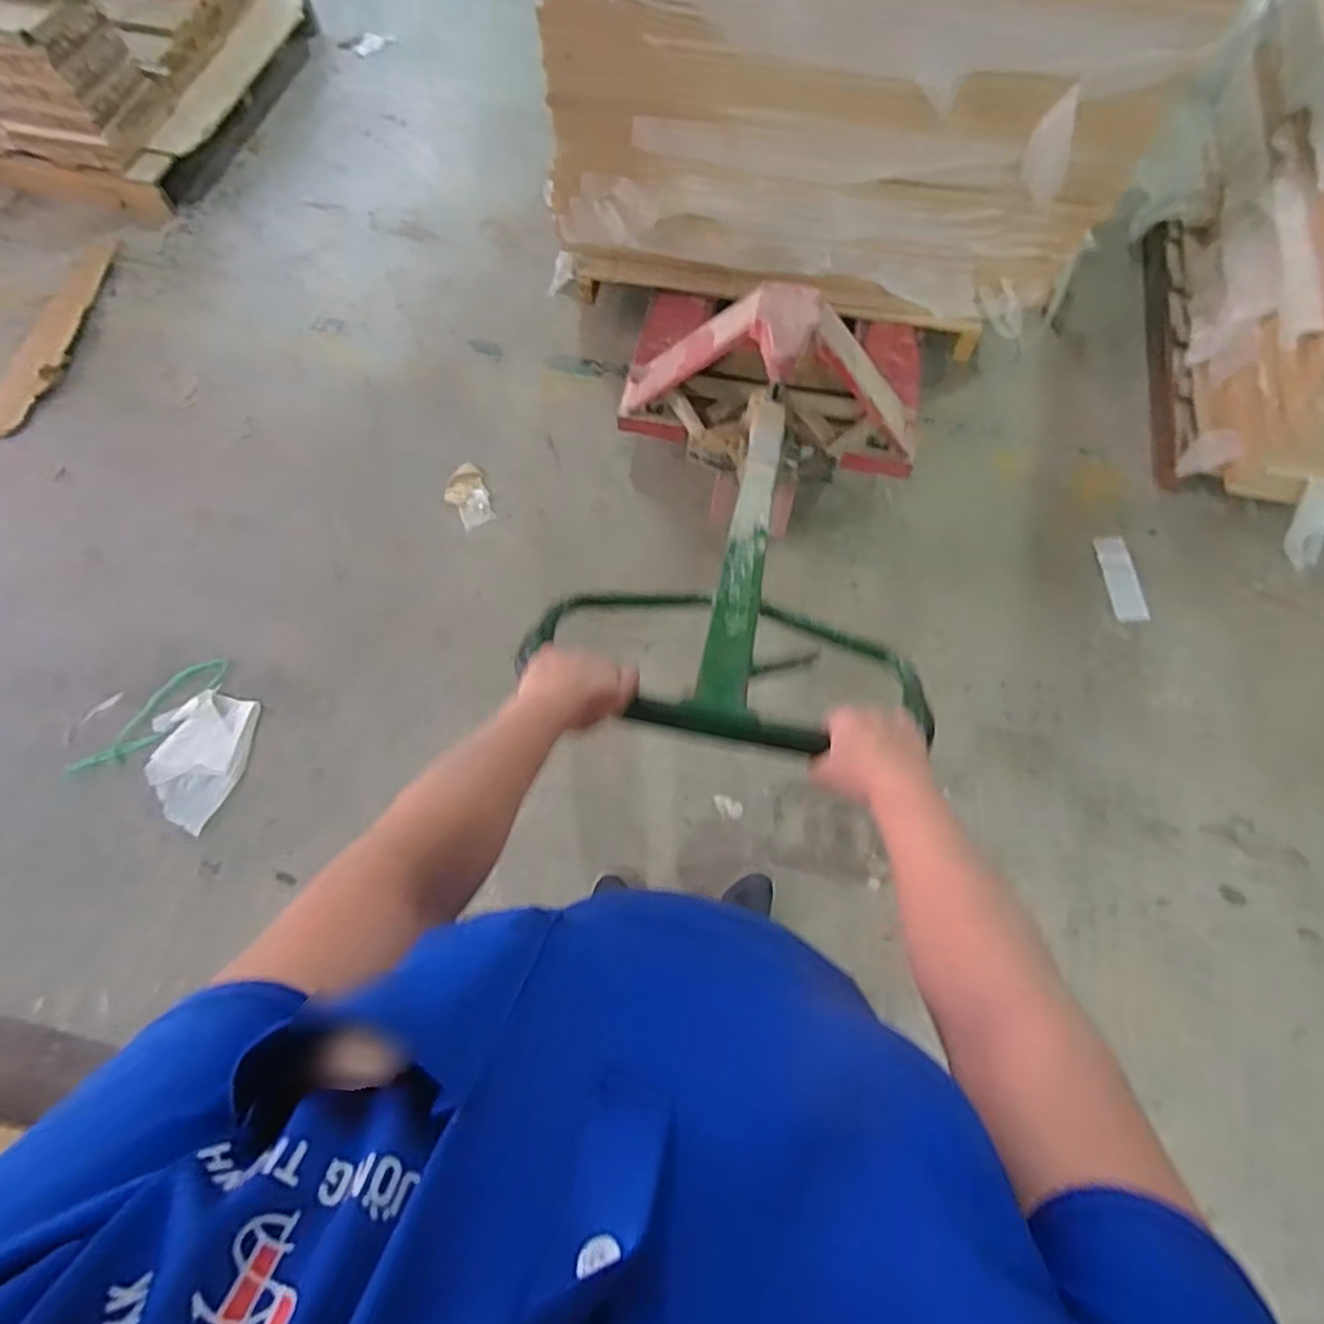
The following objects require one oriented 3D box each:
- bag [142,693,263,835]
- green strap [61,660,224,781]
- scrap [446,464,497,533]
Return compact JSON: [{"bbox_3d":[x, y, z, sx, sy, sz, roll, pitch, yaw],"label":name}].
[{"bbox_3d":[-0.924,0.195,1.405,0.184,0.035,0.270,2,67,0],"label":"bag"},{"bbox_3d":[-1.058,0.114,1.466,0.102,0.023,0.341,35,68,16],"label":"green strap"},{"bbox_3d":[-0.459,-0.394,1.682,0.096,0.009,0.175,-23,69,-10],"label":"scrap"}]

